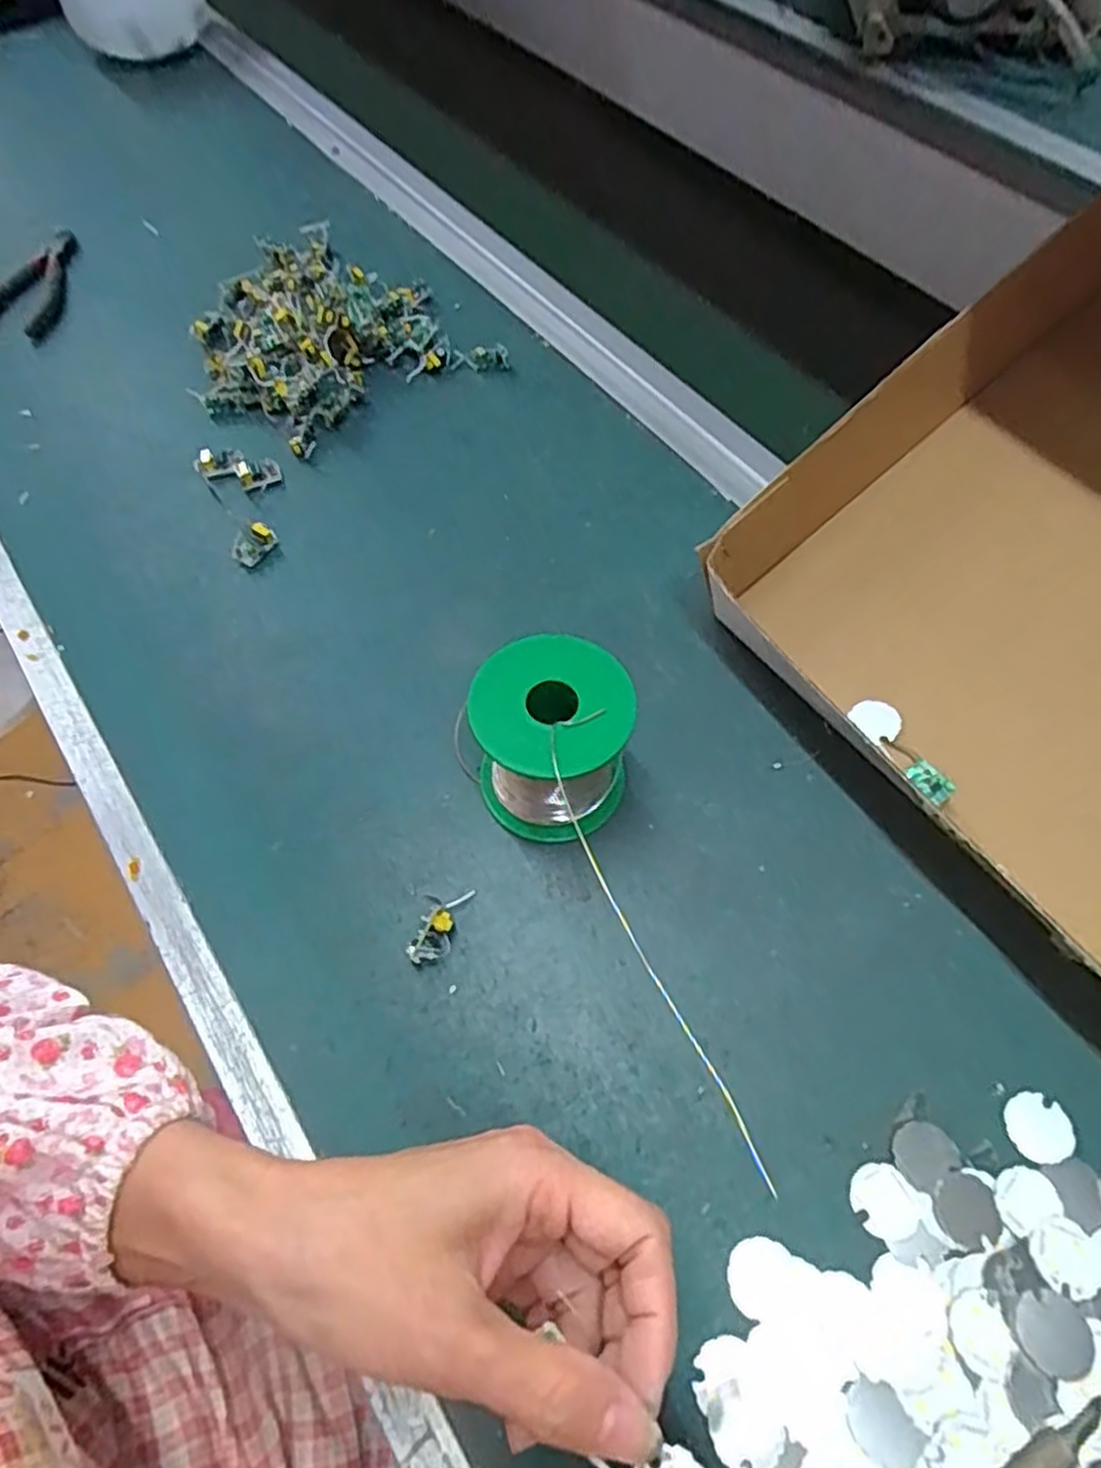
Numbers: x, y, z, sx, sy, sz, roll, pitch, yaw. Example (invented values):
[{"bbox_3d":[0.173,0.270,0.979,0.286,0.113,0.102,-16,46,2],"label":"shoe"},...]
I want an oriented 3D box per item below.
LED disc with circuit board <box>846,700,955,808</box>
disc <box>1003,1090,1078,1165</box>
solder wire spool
[{"bbox_3d":[0.170,0.008,0.377,0.021,0.013,0.062,-23,64,-11],"label":"LED disc with circuit board"},{"bbox_3d":[0.191,0.153,0.304,0.024,0.004,0.024,-1,62,1],"label":"disc"},{"bbox_3d":[0.001,0.006,0.354,0.070,0.075,0.070,-11,62,-4],"label":"solder wire spool"}]

